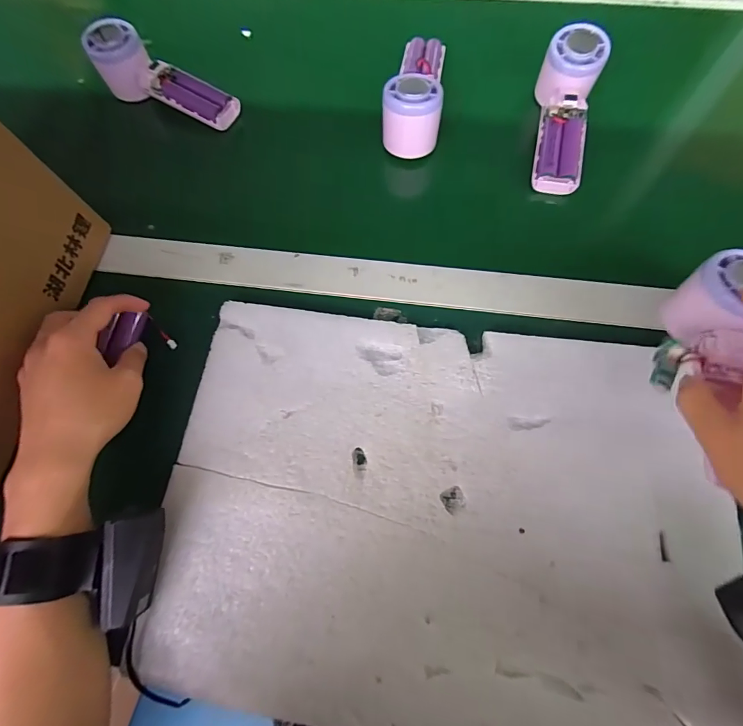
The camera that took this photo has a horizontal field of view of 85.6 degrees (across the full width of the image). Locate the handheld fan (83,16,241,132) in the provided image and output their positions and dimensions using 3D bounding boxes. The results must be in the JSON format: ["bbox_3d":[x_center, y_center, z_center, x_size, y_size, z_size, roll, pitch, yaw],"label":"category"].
[{"bbox_3d":[-0.232,-0.310,0.442,0.161,0.060,0.057,28,72,10],"label":"handheld fan"}]

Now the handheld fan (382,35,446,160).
[{"bbox_3d":[0.047,-0.298,0.420,0.056,0.053,0.163,7,70,2],"label":"handheld fan"}]

